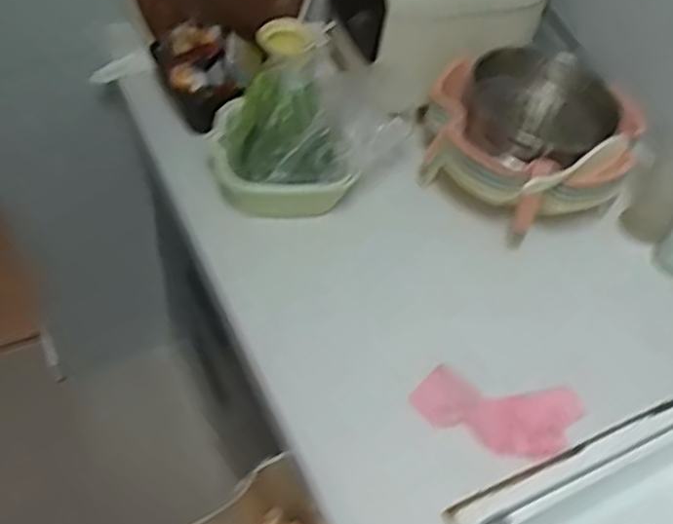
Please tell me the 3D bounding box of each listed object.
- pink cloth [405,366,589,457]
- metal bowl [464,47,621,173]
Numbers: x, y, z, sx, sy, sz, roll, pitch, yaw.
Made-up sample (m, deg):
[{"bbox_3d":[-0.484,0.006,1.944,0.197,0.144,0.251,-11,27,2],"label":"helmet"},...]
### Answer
[{"bbox_3d":[0.170,0.158,0.723,0.176,0.027,0.081,5,49,-2],"label":"pink cloth"},{"bbox_3d":[0.254,-0.183,0.866,0.180,0.096,0.188,3,49,-3],"label":"metal bowl"}]

